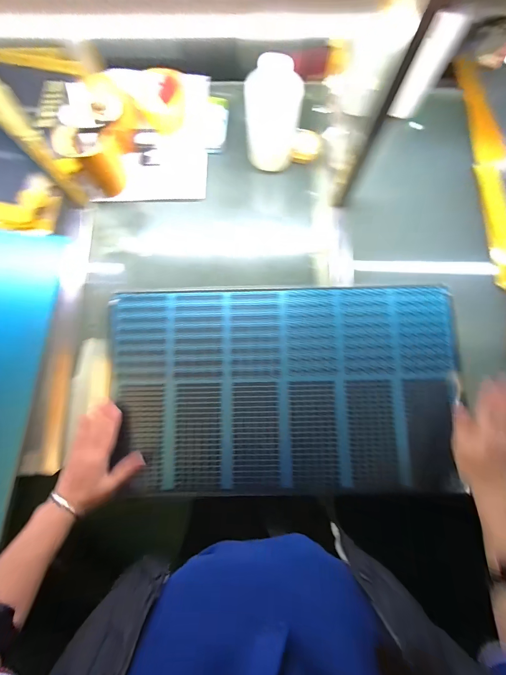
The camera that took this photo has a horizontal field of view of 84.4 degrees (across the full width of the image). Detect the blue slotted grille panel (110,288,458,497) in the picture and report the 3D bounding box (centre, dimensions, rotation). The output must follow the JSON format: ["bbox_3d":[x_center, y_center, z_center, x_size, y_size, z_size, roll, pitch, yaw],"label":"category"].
[{"bbox_3d":[0.056,0.085,0.498,0.591,0.026,0.350,-1,80,1],"label":"blue slotted grille panel"}]

